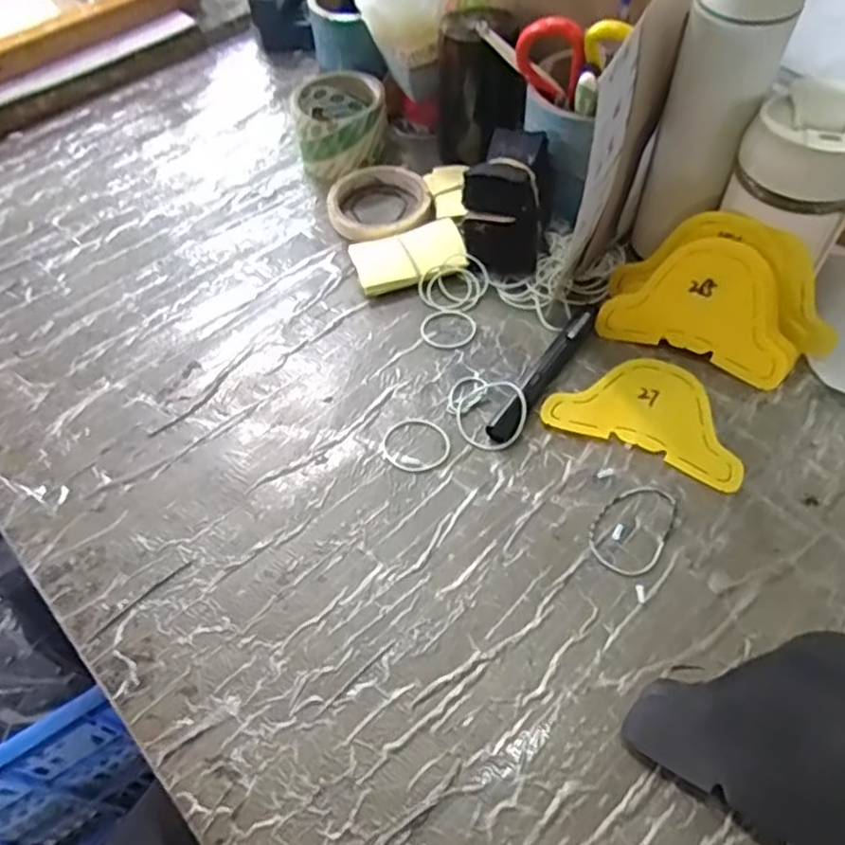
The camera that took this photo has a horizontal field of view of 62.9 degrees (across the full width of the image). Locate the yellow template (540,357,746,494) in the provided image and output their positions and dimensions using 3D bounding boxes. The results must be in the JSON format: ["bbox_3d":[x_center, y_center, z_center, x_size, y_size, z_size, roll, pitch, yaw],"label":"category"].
[{"bbox_3d":[0.166,-0.010,0.499,0.136,0.004,0.088,23,58,16],"label":"yellow template"}]

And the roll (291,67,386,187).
[{"bbox_3d":[-0.079,-0.294,0.673,0.086,0.062,0.096,-12,56,-3],"label":"roll"}]

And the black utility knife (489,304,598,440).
[{"bbox_3d":[0.093,-0.040,0.515,0.016,0.014,0.144,29,63,22],"label":"black utility knife"}]

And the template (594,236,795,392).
[{"bbox_3d":[0.208,-0.087,0.506,0.134,0.089,0.008,22,29,19],"label":"template"}]

